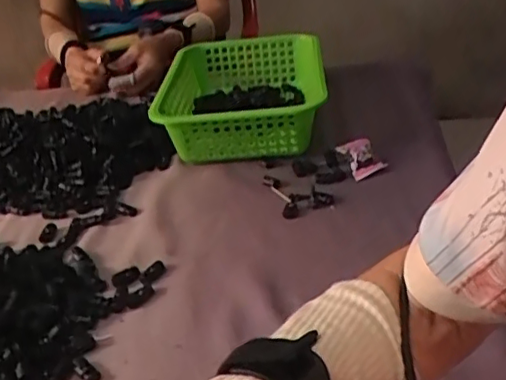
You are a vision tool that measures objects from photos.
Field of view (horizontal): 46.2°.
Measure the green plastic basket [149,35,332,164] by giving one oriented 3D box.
[{"bbox_3d":[-0.009,-0.135,0.862,0.215,0.086,0.331,-3,31,6],"label":"green plastic basket"}]

